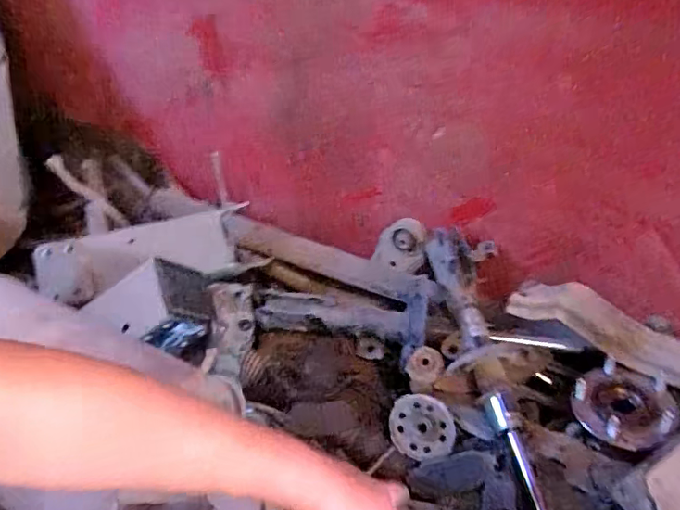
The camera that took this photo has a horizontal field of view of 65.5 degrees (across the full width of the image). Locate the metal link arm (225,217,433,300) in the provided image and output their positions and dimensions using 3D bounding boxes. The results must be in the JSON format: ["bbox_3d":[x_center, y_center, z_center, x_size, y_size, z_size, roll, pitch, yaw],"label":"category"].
[{"bbox_3d":[-0.027,-0.022,1.062,0.433,0.123,0.082,14,45,19],"label":"metal link arm"}]

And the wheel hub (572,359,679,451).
[{"bbox_3d":[0.394,0.211,0.736,0.120,0.044,0.119,-2,42,2],"label":"wheel hub"}]

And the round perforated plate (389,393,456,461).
[{"bbox_3d":[0.127,0.265,0.820,0.098,0.005,0.096,2,59,-3],"label":"round perforated plate"}]

